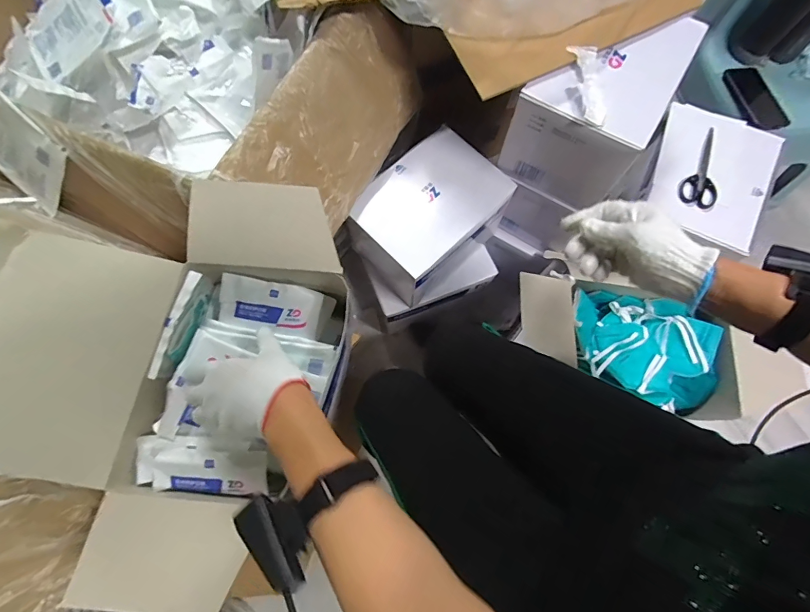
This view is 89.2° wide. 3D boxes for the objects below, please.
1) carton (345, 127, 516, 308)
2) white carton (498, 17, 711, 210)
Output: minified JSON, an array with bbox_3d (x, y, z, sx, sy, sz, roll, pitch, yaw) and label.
[{"bbox_3d":[0.044,-0.171,0.813,0.205,0.183,0.266,39,77,9],"label":"carton"},{"bbox_3d":[0.324,-0.337,0.705,0.186,0.200,0.274,35,76,8],"label":"white carton"}]

